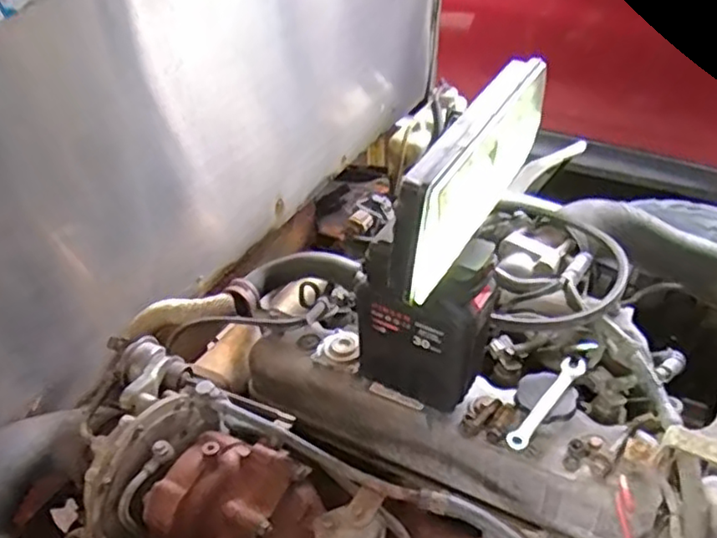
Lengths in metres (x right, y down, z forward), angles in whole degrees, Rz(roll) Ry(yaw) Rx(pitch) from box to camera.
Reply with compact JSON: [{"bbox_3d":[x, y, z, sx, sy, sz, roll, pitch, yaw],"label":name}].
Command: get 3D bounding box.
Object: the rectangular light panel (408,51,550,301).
[{"bbox_3d":[0.089,-0.073,0.494,0.029,0.101,0.209,20,42,23],"label":"rectangular light panel"}]

